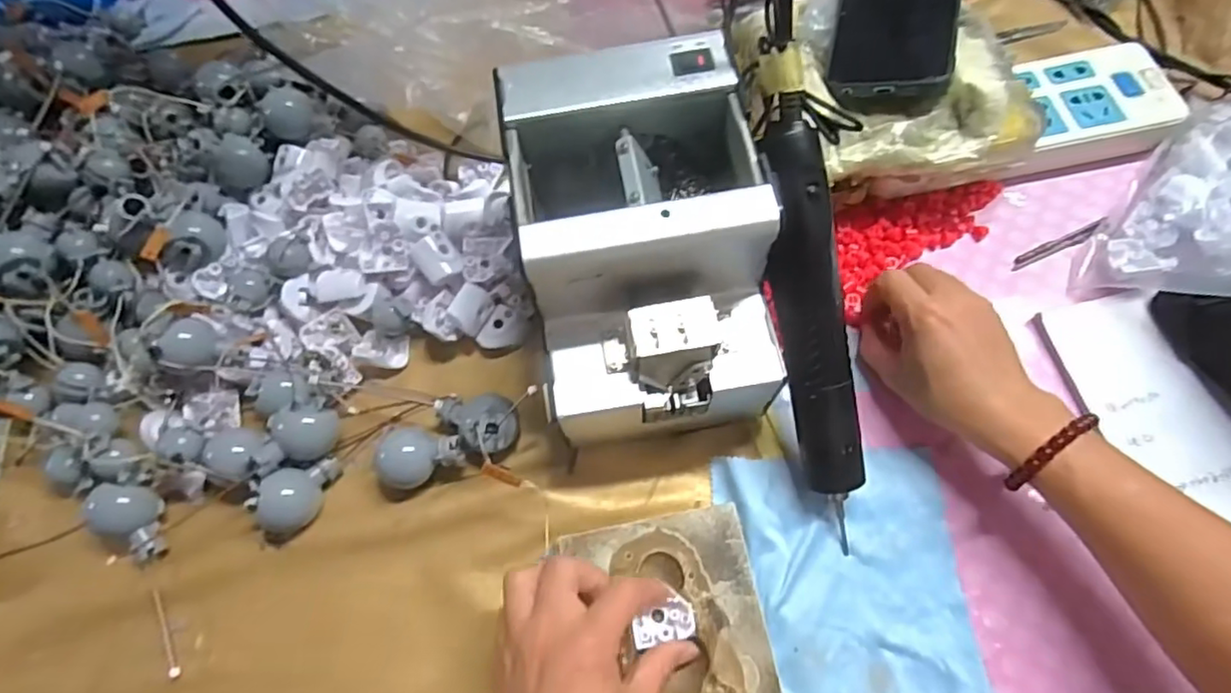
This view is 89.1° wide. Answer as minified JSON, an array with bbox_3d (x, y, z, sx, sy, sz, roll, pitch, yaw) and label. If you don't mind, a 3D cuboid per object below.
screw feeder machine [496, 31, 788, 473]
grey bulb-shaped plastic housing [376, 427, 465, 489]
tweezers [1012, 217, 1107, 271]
[{"bbox_3d":[0.017,-0.049,0.366,0.125,0.153,0.178,-8,66,-1],"label":"screw feeder machine"},{"bbox_3d":[-0.115,0.069,0.376,0.047,0.027,0.034,7,66,6],"label":"grey bulb-shaped plastic housing"},{"bbox_3d":[0.309,-0.071,0.434,0.079,0.004,0.010,-22,67,-7],"label":"tweezers"}]

